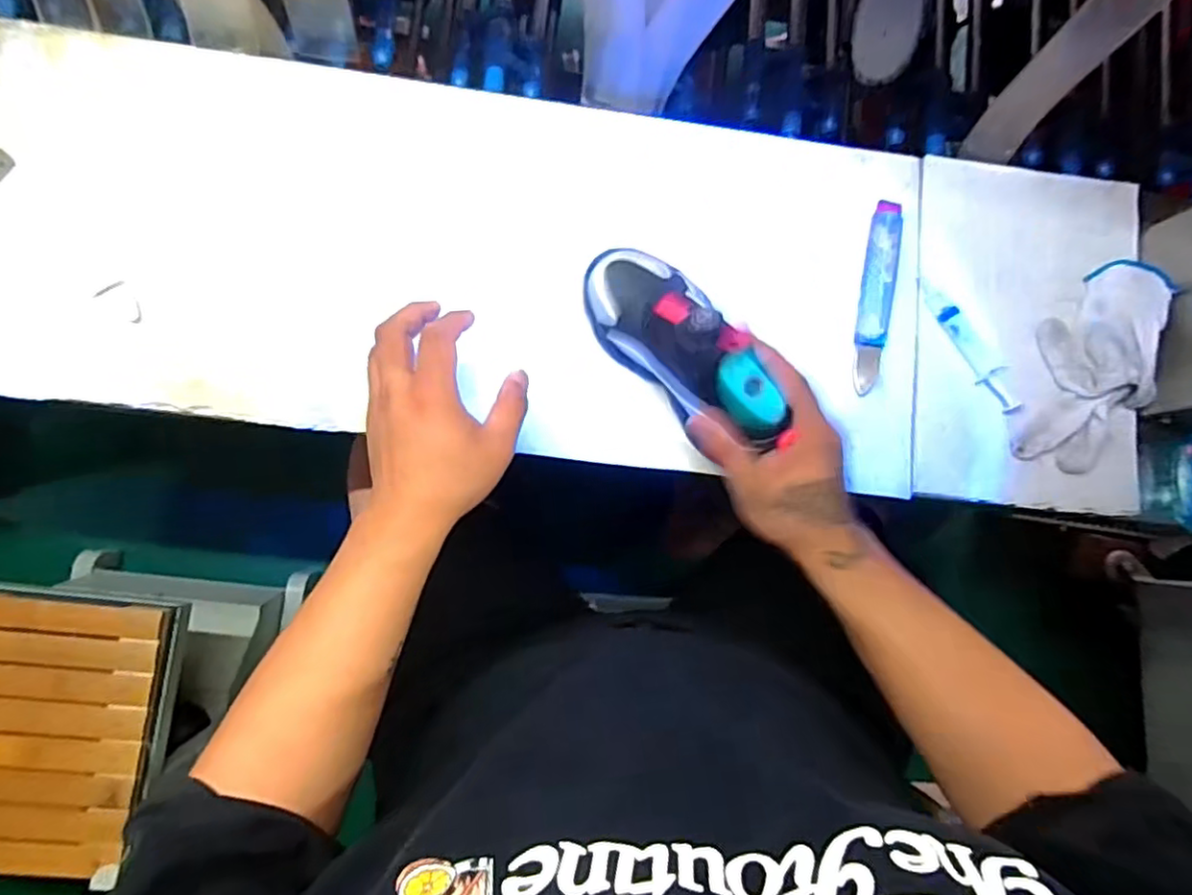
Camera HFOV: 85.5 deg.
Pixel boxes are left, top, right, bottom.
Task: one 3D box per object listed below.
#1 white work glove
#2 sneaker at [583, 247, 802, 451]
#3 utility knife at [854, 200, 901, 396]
[{"bbox_3d":[0.412,-0.068,0.524,0.096,0.041,0.174,15,84,-4],"label":"white work glove"},{"bbox_3d":[0.066,-0.079,0.464,0.073,0.071,0.183,-41,67,-7],"label":"sneaker"},{"bbox_3d":[0.234,-0.128,0.538,0.024,0.015,0.162,10,84,-4],"label":"utility knife"}]

